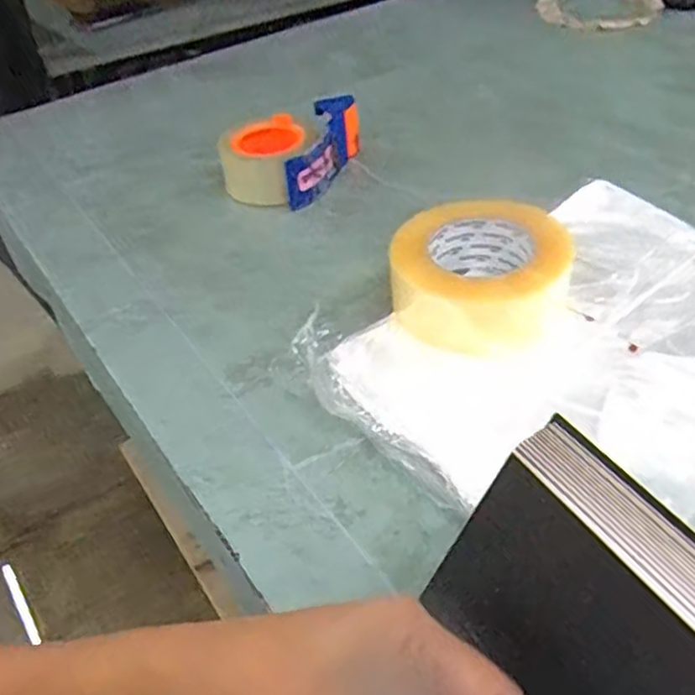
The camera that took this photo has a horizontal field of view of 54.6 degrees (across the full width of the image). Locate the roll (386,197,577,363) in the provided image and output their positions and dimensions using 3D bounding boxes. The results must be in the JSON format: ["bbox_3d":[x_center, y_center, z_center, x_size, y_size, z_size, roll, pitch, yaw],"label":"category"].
[{"bbox_3d":[0.100,-0.058,0.509,0.130,0.052,0.123,-2,45,2],"label":"roll"}]

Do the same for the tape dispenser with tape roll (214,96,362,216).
[{"bbox_3d":[-0.057,-0.211,0.720,0.100,0.061,0.152,16,48,20],"label":"tape dispenser with tape roll"}]

